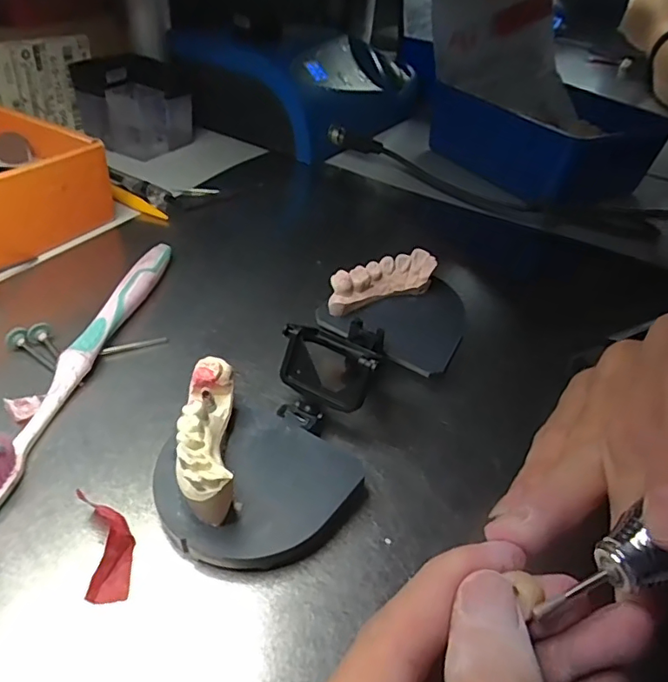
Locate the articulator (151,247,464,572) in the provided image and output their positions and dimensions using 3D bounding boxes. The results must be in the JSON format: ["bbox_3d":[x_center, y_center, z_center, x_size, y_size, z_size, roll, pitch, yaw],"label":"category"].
[{"bbox_3d":[0.001,0.016,0.224,0.067,0.038,0.172,24,42,20],"label":"articulator"}]

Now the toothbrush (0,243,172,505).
[{"bbox_3d":[-0.110,0.002,0.238,0.012,0.017,0.180,8,39,1],"label":"toothbrush"}]

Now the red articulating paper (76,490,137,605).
[{"bbox_3d":[-0.073,0.066,0.170,0.015,0.009,0.035,-8,62,-18],"label":"red articulating paper"}]

